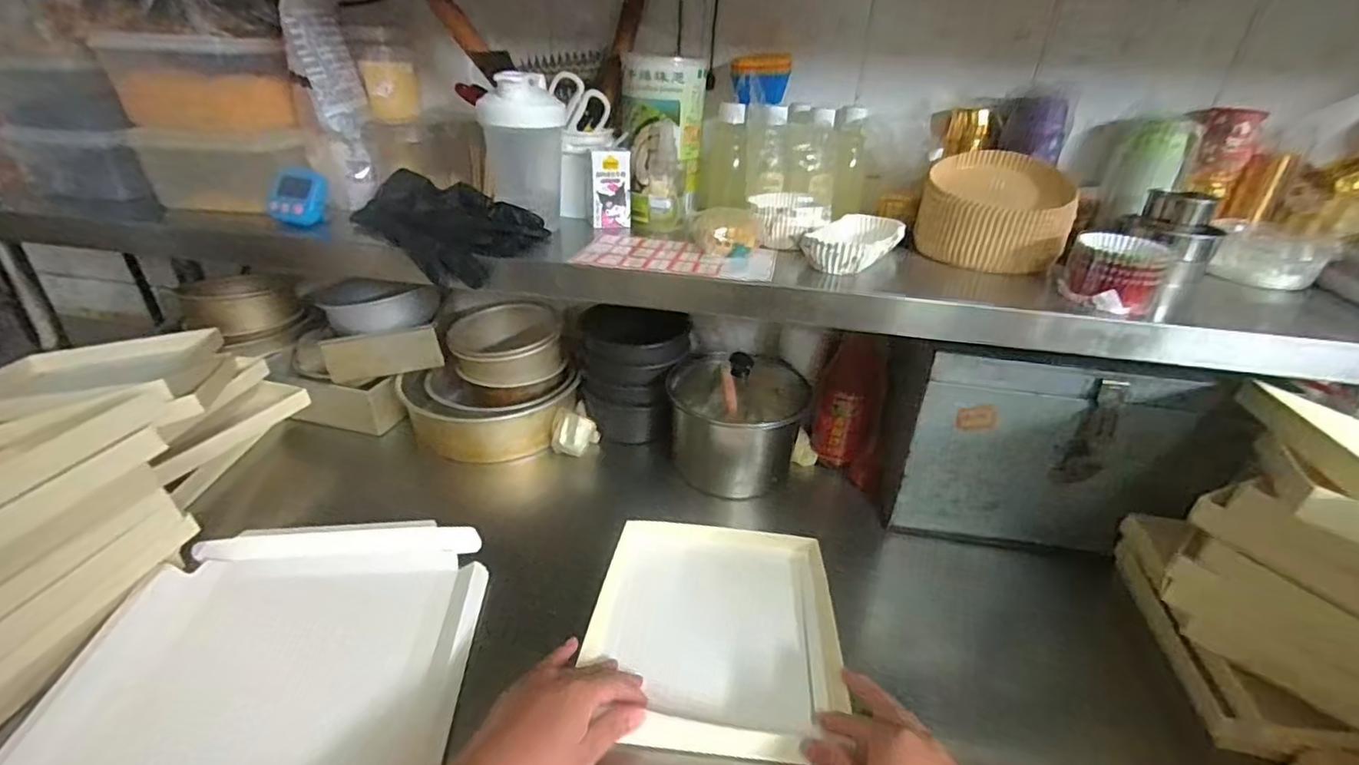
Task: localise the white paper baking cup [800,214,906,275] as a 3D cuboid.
[{"bbox_3d":[0.186,-0.152,0.635,0.078,0.030,0.138,20,35,27],"label":"white paper baking cup"}]

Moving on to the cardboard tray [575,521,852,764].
[{"bbox_3d":[0.036,0.239,0.606,0.237,0.028,0.265,7,31,7],"label":"cardboard tray"}]

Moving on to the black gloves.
[{"bbox_3d":[-0.255,-0.176,0.669,0.214,0.066,0.134,26,38,33],"label":"black gloves"}]

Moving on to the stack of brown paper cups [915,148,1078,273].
[{"bbox_3d":[0.342,-0.186,0.640,0.148,0.090,0.131,21,36,28],"label":"stack of brown paper cups"}]

